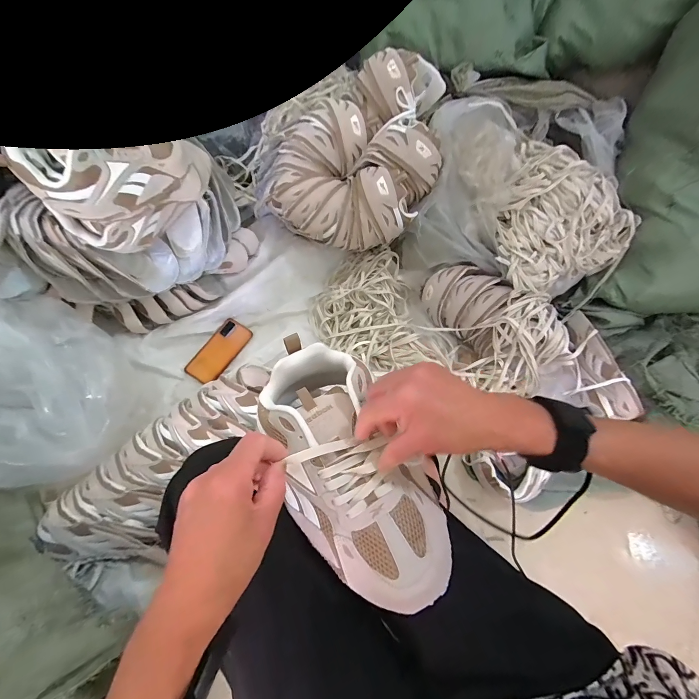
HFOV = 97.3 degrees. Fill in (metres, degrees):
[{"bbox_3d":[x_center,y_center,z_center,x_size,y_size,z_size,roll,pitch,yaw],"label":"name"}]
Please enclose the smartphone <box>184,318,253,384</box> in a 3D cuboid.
[{"bbox_3d":[-0.314,0.005,0.748,0.076,0.011,0.166,35,73,-8],"label":"smartphone"}]

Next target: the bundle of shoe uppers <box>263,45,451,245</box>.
[{"bbox_3d":[0.020,-0.449,0.686,0.362,0.190,0.382,20,70,7],"label":"bundle of shoe uppers"}]

